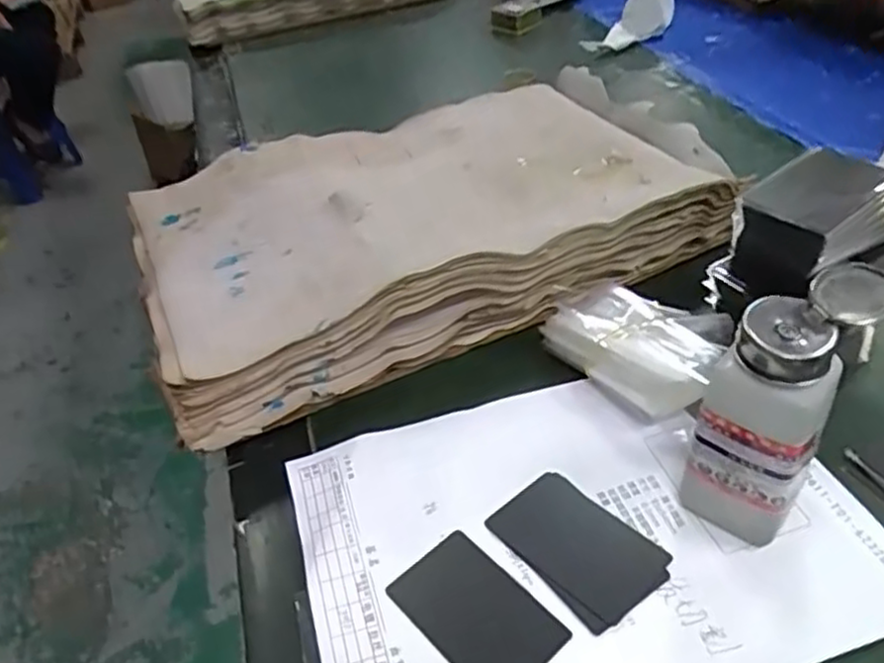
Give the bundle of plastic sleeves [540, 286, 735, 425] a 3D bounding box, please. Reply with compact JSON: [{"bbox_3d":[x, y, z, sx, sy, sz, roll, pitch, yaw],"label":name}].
[{"bbox_3d":[0.133,0.007,0.479,0.083,0.042,0.114,-30,45,-26],"label":"bundle of plastic sleeves"}]

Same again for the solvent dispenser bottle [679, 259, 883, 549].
[{"bbox_3d":[0.166,0.039,0.359,0.070,0.138,0.056,-35,47,-30],"label":"solvent dispenser bottle"}]

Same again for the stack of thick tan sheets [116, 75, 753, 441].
[{"bbox_3d":[-0.017,-0.093,0.588,0.433,0.089,0.269,-19,41,-15],"label":"stack of thick tan sheets"}]

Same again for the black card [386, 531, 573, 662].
[{"bbox_3d":[0.017,0.143,0.361,0.054,0.004,0.084,-32,46,-28],"label":"black card"}]

